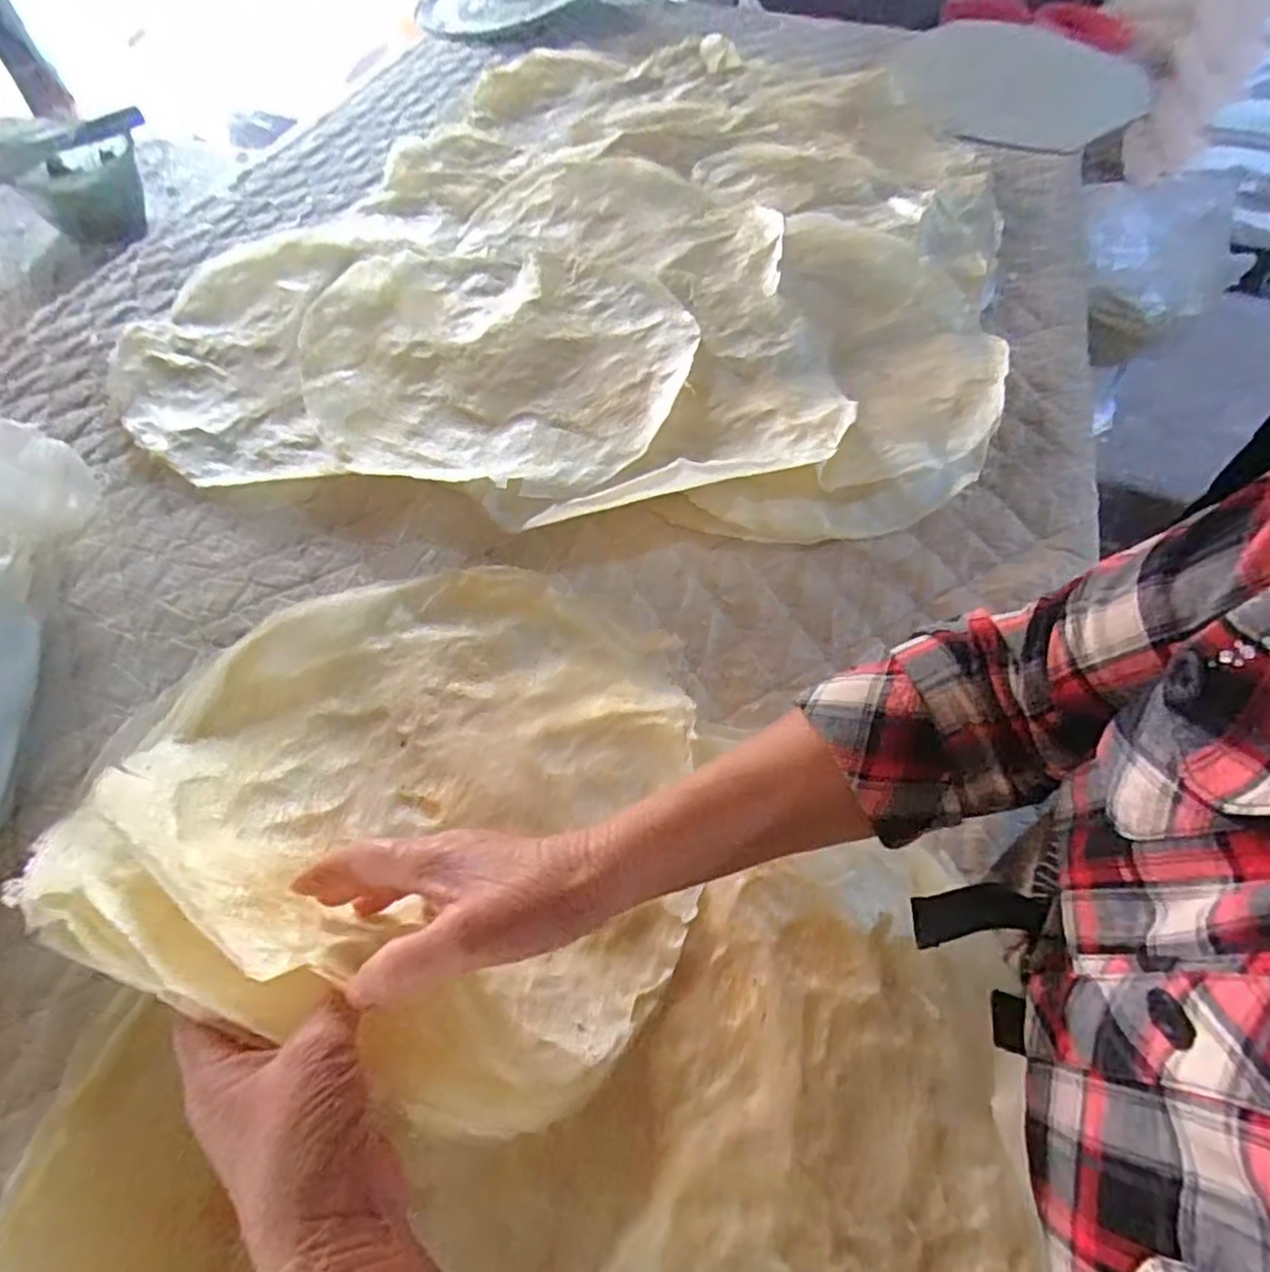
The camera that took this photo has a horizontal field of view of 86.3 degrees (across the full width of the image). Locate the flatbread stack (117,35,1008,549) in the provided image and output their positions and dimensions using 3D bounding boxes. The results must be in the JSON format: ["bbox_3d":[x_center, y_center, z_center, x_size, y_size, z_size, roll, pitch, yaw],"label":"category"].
[{"bbox_3d":[0.003,-0.487,0.792,0.815,0.076,0.956,15,58,8],"label":"flatbread stack"}]

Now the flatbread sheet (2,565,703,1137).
[{"bbox_3d":[-0.128,0.064,0.419,0.343,0.130,0.311,16,61,11],"label":"flatbread sheet"}]

